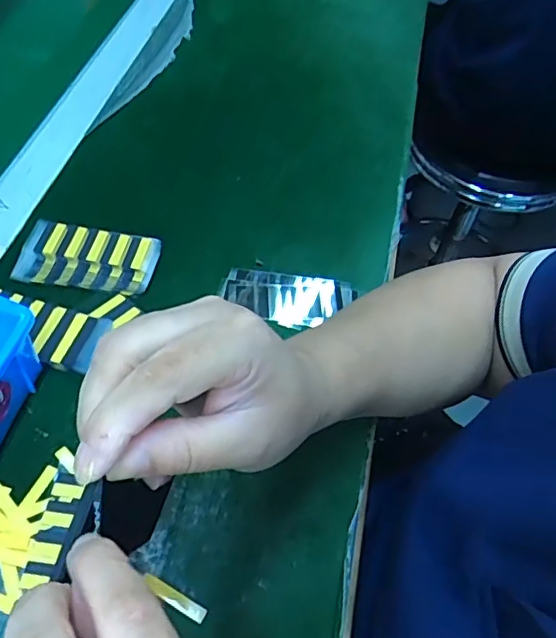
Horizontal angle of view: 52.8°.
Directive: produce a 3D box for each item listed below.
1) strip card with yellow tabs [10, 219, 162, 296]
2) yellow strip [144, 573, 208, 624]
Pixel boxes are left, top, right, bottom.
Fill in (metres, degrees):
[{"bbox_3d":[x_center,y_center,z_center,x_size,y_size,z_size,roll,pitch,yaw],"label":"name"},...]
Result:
[{"bbox_3d":[-0.143,-0.048,0.421,0.099,0.010,0.051,12,55,3],"label":"strip card with yellow tabs"},{"bbox_3d":[-0.055,0.152,0.303,0.037,0.004,0.008,26,56,12],"label":"yellow strip"}]

